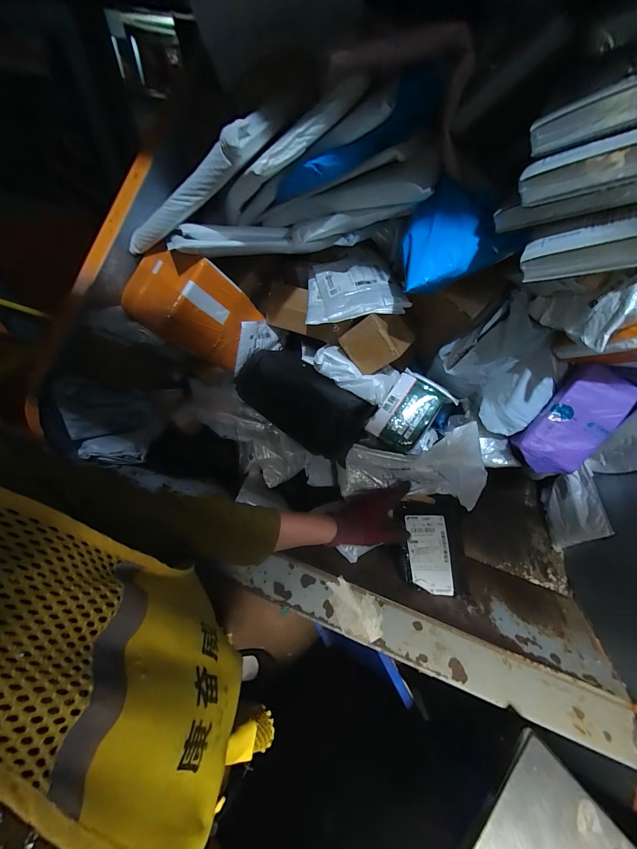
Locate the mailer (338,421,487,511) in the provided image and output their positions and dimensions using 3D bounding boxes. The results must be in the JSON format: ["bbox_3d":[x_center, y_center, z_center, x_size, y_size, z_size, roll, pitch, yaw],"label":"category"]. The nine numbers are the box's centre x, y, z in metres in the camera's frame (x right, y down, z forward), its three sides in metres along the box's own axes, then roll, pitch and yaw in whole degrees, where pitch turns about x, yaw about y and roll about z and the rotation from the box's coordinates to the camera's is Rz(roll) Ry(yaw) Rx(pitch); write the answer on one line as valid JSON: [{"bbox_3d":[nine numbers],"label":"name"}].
[{"bbox_3d":[0.188,0.090,0.606,0.305,0.096,0.118,-6,51,-11],"label":"mailer"}]

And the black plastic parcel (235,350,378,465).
[{"bbox_3d":[-0.022,-0.049,0.623,0.271,0.101,0.134,33,55,20],"label":"black plastic parcel"}]

